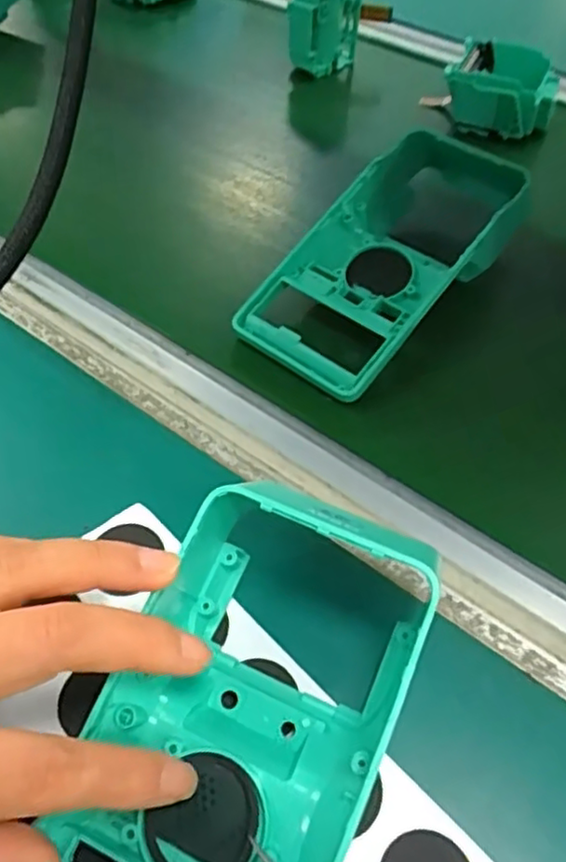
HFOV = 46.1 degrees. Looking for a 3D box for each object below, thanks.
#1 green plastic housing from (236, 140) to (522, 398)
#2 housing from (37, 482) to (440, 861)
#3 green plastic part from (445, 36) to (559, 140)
[{"bbox_3d":[0.061,-0.101,0.360,0.084,0.054,0.183,32,57,22],"label":"green plastic housing"},{"bbox_3d":[-0.016,0.103,0.206,0.088,0.038,0.194,18,56,12],"label":"housing"},{"bbox_3d":[0.162,-0.250,0.492,0.076,0.039,0.076,17,53,12],"label":"green plastic part"}]

